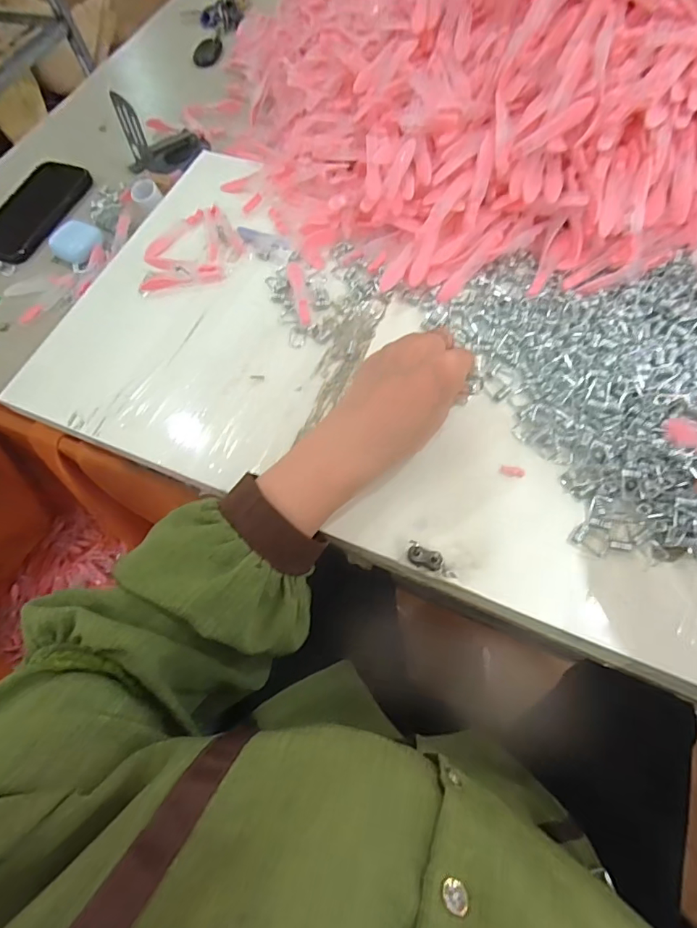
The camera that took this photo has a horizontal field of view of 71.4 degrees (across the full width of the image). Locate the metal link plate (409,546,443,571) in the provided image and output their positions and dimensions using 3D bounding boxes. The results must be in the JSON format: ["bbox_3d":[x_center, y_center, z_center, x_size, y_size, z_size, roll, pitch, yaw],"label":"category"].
[{"bbox_3d":[0.052,0.063,0.328,0.023,0.016,0.008,22,70,15],"label":"metal link plate"}]

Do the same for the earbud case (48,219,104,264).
[{"bbox_3d":[-0.290,-0.240,0.519,0.042,0.016,0.049,26,71,16],"label":"earbud case"}]

